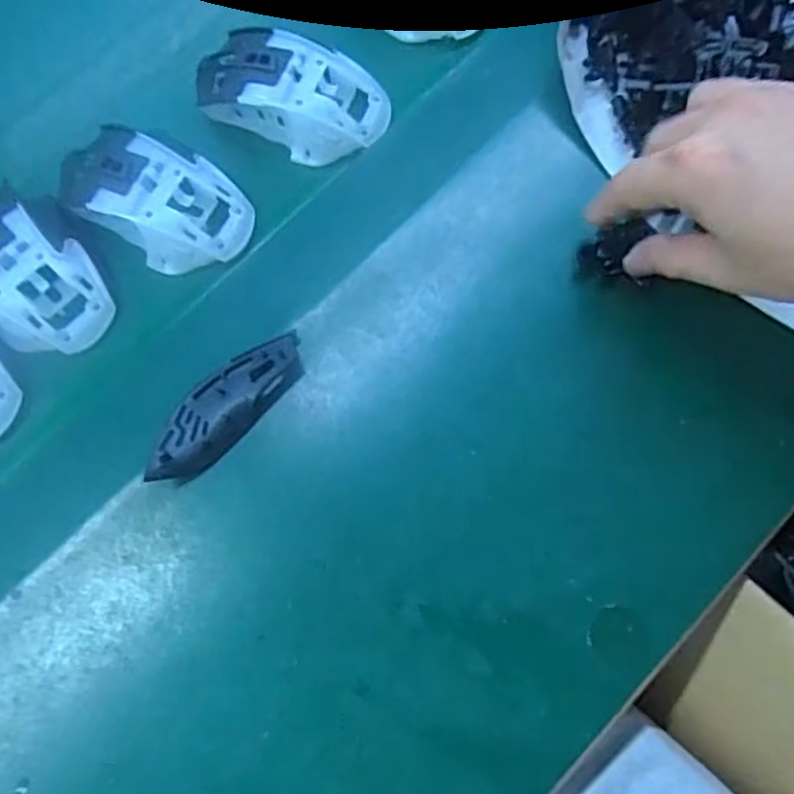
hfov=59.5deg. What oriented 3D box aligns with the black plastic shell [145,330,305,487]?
[{"bbox_3d":[-0.089,0.003,0.360,0.097,0.019,0.039,-43,76,-8],"label":"black plastic shell"}]

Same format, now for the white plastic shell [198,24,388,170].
[{"bbox_3d":[-0.063,-0.182,0.409,0.112,0.031,0.061,21,76,10],"label":"white plastic shell"}]

